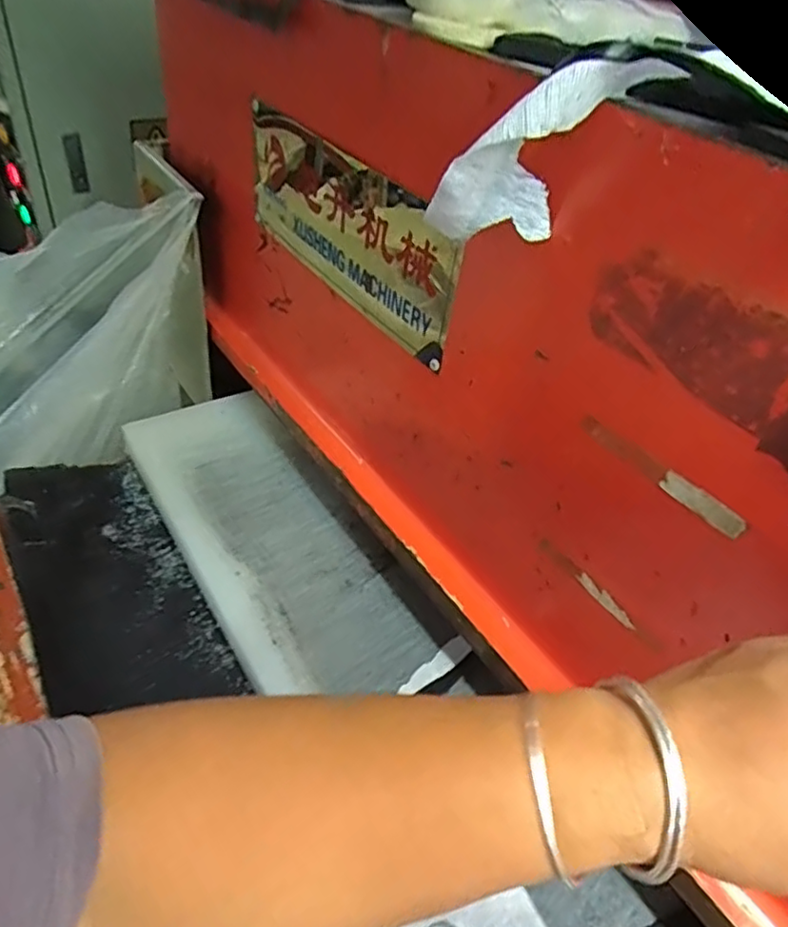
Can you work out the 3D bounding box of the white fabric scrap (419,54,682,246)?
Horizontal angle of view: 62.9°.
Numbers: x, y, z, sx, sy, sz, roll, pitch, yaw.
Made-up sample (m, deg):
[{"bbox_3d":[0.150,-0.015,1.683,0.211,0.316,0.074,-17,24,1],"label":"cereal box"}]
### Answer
[{"bbox_3d":[0.064,-0.133,0.284,0.087,0.080,0.027,-3,44,-9],"label":"white fabric scrap"}]

